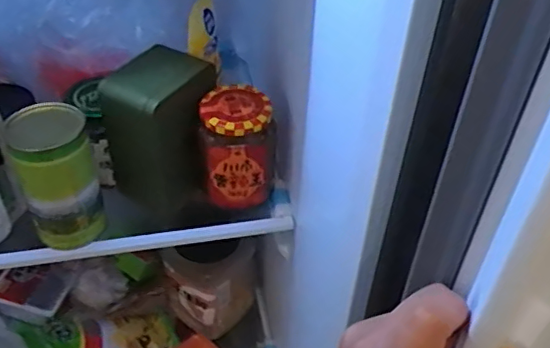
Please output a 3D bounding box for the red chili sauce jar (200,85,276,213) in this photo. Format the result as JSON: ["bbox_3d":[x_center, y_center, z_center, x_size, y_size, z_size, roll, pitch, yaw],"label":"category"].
[{"bbox_3d":[-0.034,-0.022,0.549,0.066,0.112,0.063,1,43,-1],"label":"red chili sauce jar"}]

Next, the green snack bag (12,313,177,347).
[{"bbox_3d":[-0.224,0.217,0.748,0.193,0.038,0.082,2,40,-29],"label":"green snack bag"}]

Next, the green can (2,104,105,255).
[{"bbox_3d":[-0.194,0.002,0.515,0.062,0.117,0.063,1,43,-1],"label":"green can"}]

